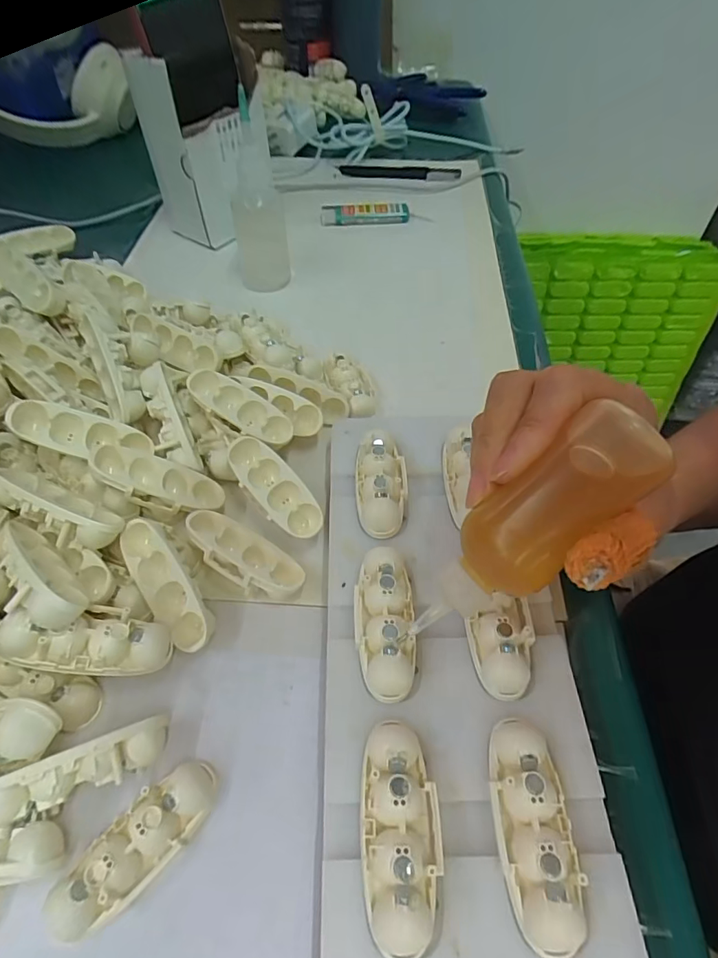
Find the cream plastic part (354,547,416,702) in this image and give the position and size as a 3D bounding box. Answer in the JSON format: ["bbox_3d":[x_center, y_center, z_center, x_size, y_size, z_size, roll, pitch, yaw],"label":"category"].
[{"bbox_3d":[0.011,0.058,0.209,0.024,0.017,0.061,-1,52,-1],"label":"cream plastic part"}]

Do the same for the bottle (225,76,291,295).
[{"bbox_3d":[-0.075,-0.202,0.361,0.037,0.126,0.031,-8,53,-6],"label":"bottle"}]

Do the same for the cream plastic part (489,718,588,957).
[{"bbox_3d":[0.058,0.115,0.167,0.024,0.016,0.062,-1,52,-1],"label":"cream plastic part"}]

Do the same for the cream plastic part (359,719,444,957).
[{"bbox_3d":[0.014,0.115,0.166,0.026,0.018,0.061,-1,52,-1],"label":"cream plastic part"}]

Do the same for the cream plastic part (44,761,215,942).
[{"bbox_3d":[-0.079,0.130,0.178,0.024,0.013,0.062,34,59,23],"label":"cream plastic part"}]

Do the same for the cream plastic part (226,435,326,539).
[{"bbox_3d":[-0.045,0.005,0.258,0.022,0.016,0.061,-37,77,-23],"label":"cream plastic part"}]

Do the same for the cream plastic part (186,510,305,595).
[{"bbox_3d":[-0.056,0.037,0.243,0.062,0.021,0.027,28,57,20],"label":"cream plastic part"}]

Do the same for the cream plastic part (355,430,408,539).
[{"bbox_3d":[0.011,0.000,0.252,0.025,0.016,0.060,3,52,2],"label":"cream plastic part"}]

